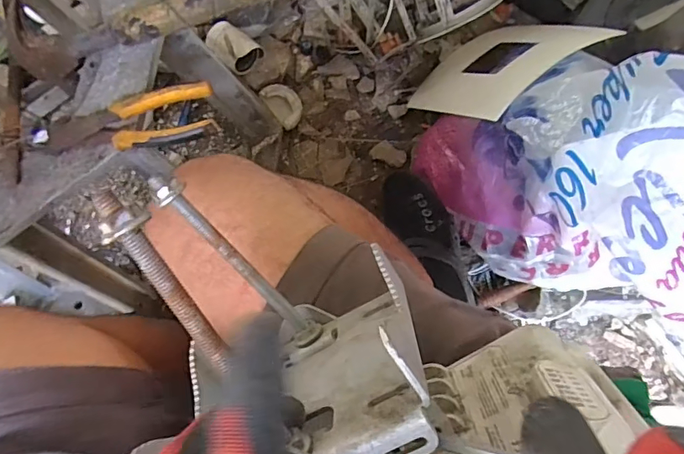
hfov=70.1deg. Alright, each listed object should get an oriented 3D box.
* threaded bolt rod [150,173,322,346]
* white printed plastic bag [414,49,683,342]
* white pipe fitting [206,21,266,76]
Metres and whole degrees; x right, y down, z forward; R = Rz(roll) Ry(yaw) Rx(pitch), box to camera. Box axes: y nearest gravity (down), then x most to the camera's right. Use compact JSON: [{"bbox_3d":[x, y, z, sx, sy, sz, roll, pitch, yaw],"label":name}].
[{"bbox_3d":[-0.051,0.020,0.245,0.014,0.008,0.115,-44,113,-8],"label":"threaded bolt rod"},{"bbox_3d":[0.371,-0.055,0.628,0.515,0.268,0.273,20,79,4],"label":"white printed plastic bag"},{"bbox_3d":[-0.185,-0.307,0.834,0.070,0.066,0.092,-41,81,-8],"label":"white pipe fitting"}]

